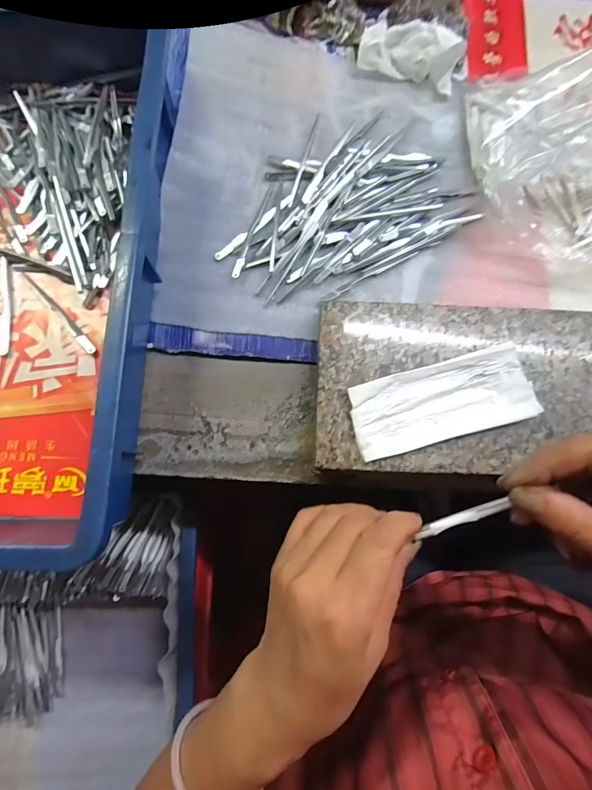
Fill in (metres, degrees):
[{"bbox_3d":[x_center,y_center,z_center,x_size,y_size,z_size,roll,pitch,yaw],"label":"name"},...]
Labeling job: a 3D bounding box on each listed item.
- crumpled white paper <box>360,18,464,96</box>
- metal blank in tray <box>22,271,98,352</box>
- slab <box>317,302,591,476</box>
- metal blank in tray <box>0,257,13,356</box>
[{"bbox_3d":[0.111,-0.334,0.355,0.095,0.038,0.038,13,80,2],"label":"crumpled white paper"},{"bbox_3d":[-0.205,-0.071,0.314,0.008,0.004,0.099,-42,83,-7],"label":"metal blank in tray"},{"bbox_3d":[0.138,-0.005,0.292,0.239,0.035,0.131,2,80,0],"label":"slab"},{"bbox_3d":[-0.248,-0.077,0.311,0.010,0.005,0.089,-9,80,-2],"label":"metal blank in tray"}]

